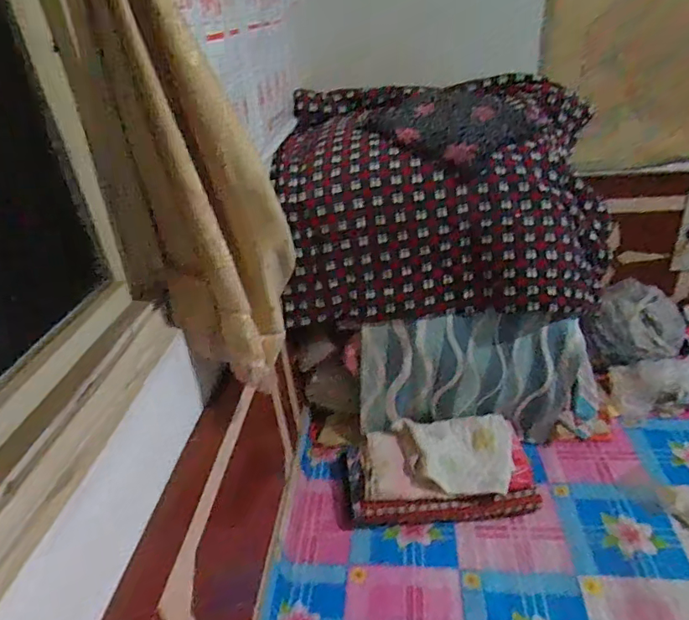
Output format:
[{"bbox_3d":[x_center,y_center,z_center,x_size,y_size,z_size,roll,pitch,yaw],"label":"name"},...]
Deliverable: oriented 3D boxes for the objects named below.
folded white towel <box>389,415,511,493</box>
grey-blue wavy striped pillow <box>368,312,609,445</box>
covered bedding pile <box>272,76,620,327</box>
[{"bbox_3d":[0.282,0.364,1.256,0.272,0.032,0.198,-3,53,3],"label":"folded white towel"},{"bbox_3d":[0.345,0.179,1.275,0.615,0.344,0.086,0,32,10],"label":"grey-blue wavy striped pillow"},{"bbox_3d":[0.250,-0.293,1.353,0.823,0.477,0.593,2,32,12],"label":"covered bedding pile"}]

